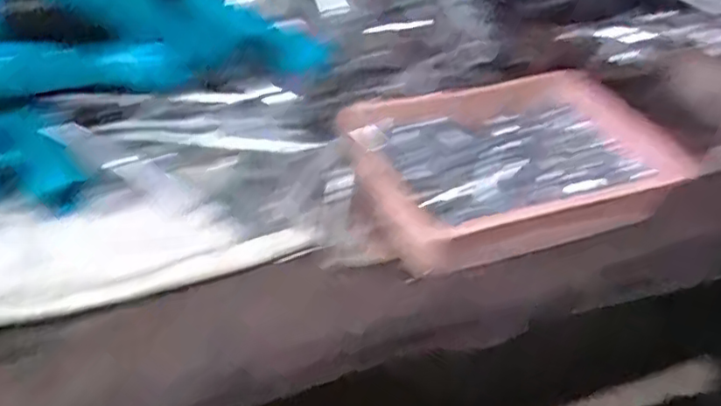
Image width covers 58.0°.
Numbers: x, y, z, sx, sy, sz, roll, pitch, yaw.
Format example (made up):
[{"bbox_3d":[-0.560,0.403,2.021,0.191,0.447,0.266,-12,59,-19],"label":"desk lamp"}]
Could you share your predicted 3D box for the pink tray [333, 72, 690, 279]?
[{"bbox_3d":[0.116,-0.033,0.449,0.232,0.032,0.139,-12,43,-18],"label":"pink tray"}]

